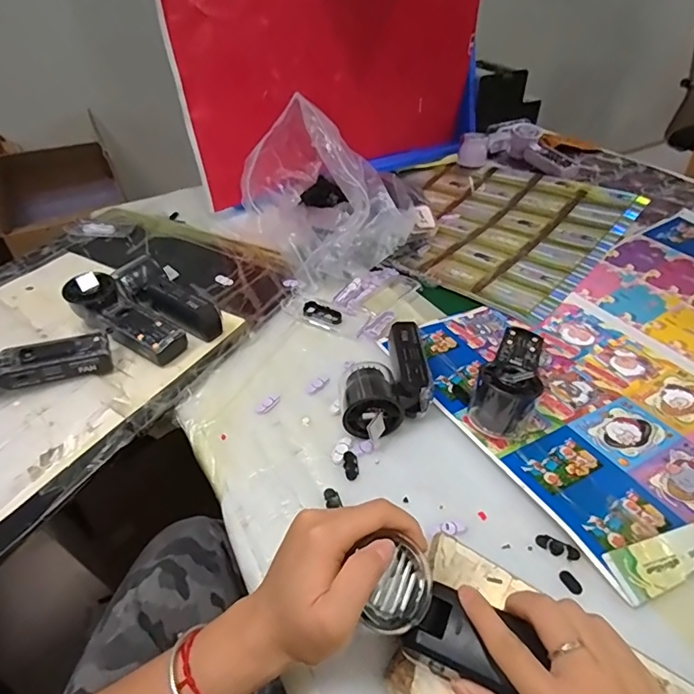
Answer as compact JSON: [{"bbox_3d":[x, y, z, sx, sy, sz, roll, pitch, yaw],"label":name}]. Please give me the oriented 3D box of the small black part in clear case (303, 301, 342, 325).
[{"bbox_3d":[-0.031,-0.042,0.612,0.053,0.009,0.026,23,46,27],"label":"small black part in clear case"}]

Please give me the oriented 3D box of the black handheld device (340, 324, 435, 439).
[{"bbox_3d":[0.038,0.032,0.494,0.090,0.054,0.128,-3,40,-1],"label":"black handheld device"}]

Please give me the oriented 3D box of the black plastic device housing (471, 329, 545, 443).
[{"bbox_3d":[0.174,0.019,0.492,0.053,0.063,0.158,18,44,23],"label":"black plastic device housing"}]

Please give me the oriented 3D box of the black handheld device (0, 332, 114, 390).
[{"bbox_3d":[-0.336,0.013,0.505,0.156,0.065,0.043,-14,42,-14],"label":"black handheld device"}]

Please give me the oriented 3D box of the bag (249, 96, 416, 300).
[{"bbox_3d":[-0.041,-0.225,0.704,0.189,0.186,0.272,-25,45,-25],"label":"bag"}]

